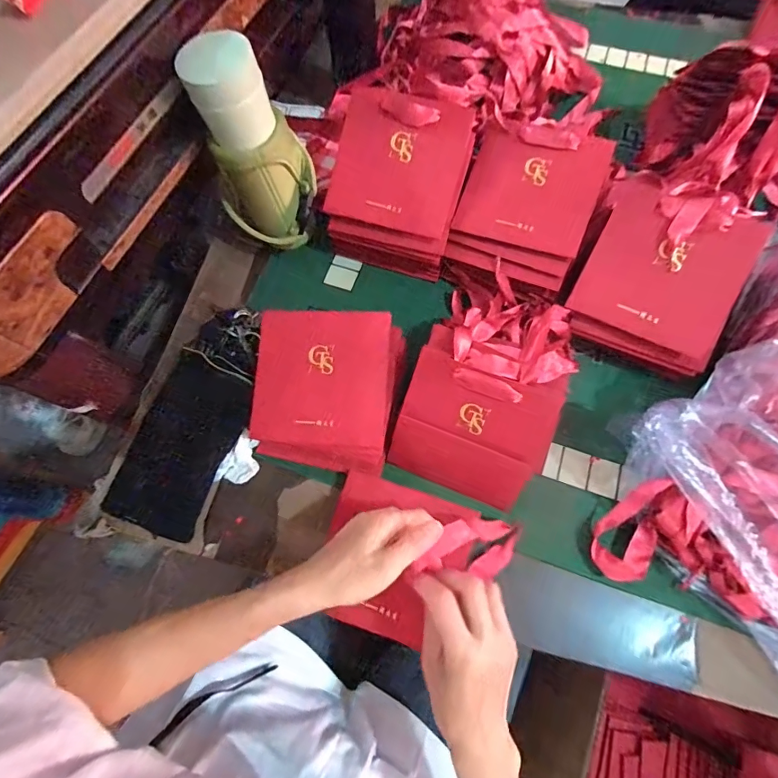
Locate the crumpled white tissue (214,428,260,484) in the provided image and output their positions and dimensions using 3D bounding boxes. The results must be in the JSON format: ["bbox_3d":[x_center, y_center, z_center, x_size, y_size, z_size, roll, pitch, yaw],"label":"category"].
[{"bbox_3d":[-0.161,0.081,0.460,0.036,0.017,0.058,30,73,11],"label":"crumpled white tissue"}]

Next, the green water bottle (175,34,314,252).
[{"bbox_3d":[-0.143,-0.245,0.450,0.102,0.199,0.081,20,72,8],"label":"green water bottle"}]

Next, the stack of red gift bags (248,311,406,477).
[{"bbox_3d":[-0.068,-0.001,0.443,0.149,0.042,0.167,10,87,4],"label":"stack of red gift bags"}]

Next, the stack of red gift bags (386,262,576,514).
[{"bbox_3d":[0.108,-0.012,0.436,0.149,0.081,0.237,21,72,8],"label":"stack of red gift bags"}]

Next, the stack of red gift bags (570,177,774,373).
[{"bbox_3d":[0.287,-0.123,0.432,0.146,0.032,0.179,25,102,13],"label":"stack of red gift bags"}]

